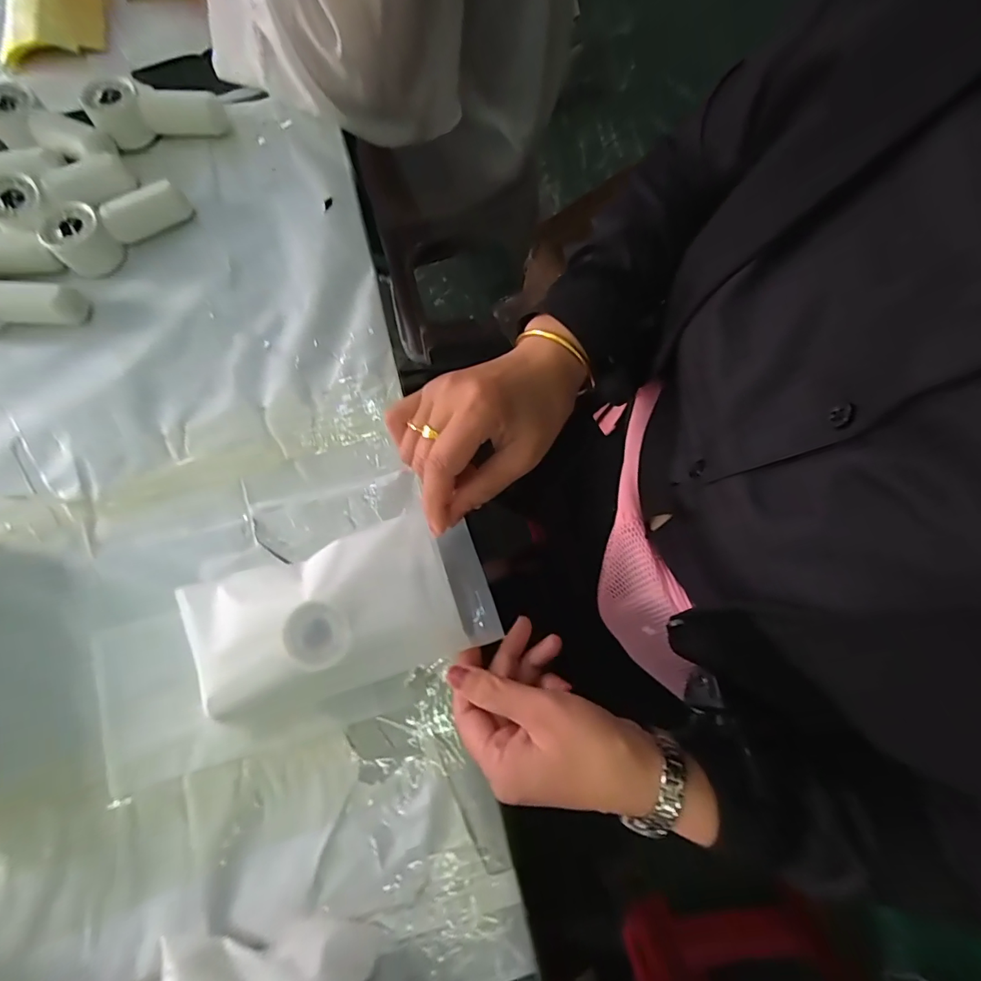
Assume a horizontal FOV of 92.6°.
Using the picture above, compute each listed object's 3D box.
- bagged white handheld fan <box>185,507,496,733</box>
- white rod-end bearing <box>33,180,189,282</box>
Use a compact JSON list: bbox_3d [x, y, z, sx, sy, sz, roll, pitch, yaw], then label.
[{"bbox_3d":[-0.101,0.083,0.323,0.200,0.026,0.101,-14,79,-9],"label":"bagged white handheld fan"},{"bbox_3d":[-0.310,-0.225,0.390,0.109,0.031,0.046,-35,80,-6],"label":"white rod-end bearing"}]

